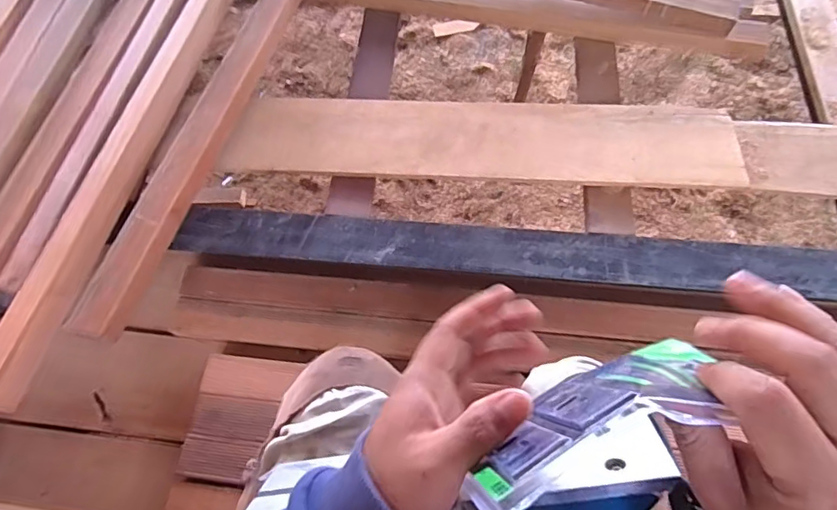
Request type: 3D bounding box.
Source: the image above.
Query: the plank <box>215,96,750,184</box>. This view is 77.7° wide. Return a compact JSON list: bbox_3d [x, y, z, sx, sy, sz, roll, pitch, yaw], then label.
[{"bbox_3d":[0.118,-0.227,1.042,0.989,0.028,0.182,3,67,5],"label":"plank"}]

